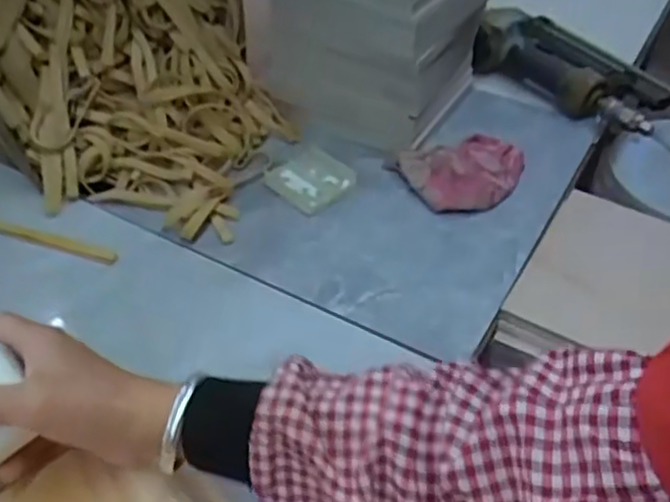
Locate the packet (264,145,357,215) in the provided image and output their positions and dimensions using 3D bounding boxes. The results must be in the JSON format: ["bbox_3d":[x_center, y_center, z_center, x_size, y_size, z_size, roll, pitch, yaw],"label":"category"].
[{"bbox_3d":[-0.024,-0.074,0.701,0.077,0.011,0.071,34,53,31],"label":"packet"}]

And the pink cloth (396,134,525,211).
[{"bbox_3d":[0.134,-0.081,0.701,0.120,0.028,0.091,-7,43,-7],"label":"pink cloth"}]

